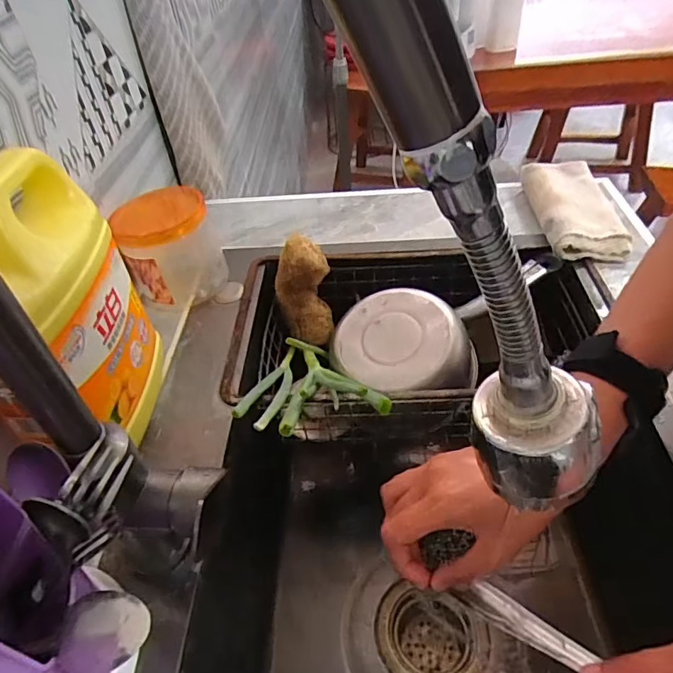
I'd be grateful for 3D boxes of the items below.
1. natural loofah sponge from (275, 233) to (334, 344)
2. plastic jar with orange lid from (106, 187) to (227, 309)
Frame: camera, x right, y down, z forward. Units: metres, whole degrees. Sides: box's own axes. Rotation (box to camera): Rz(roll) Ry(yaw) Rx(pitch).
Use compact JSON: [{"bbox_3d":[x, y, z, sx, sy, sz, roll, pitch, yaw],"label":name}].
[{"bbox_3d":[-0.037,-0.052,0.578,0.060,0.125,0.034,-11,22,-6],"label":"natural loofah sponge"},{"bbox_3d":[-0.180,-0.096,0.553,0.097,0.097,0.093,-3,45,3],"label":"plastic jar with orange lid"}]

